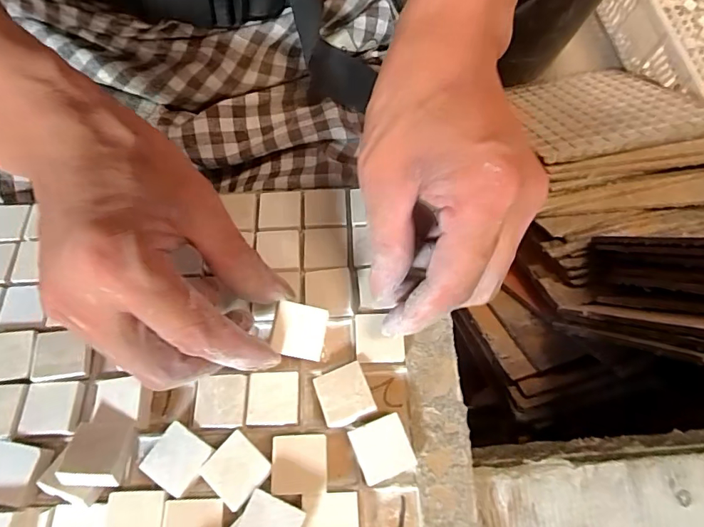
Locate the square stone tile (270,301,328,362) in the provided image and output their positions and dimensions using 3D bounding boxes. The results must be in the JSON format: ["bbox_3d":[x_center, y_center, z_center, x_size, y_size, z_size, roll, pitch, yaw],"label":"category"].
[{"bbox_3d":[-0.025,0.032,0.221,0.025,0.004,0.025,14,78,-15],"label":"square stone tile"}]

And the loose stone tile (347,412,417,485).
[{"bbox_3d":[0.014,0.087,0.217,0.026,0.004,0.026,-20,70,-5],"label":"loose stone tile"}]

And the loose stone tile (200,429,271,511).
[{"bbox_3d":[-0.054,0.095,0.212,0.026,0.004,0.025,38,69,19],"label":"loose stone tile"}]

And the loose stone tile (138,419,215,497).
[{"bbox_3d":[-0.083,0.092,0.215,0.025,0.004,0.026,31,69,15],"label":"loose stone tile"}]

